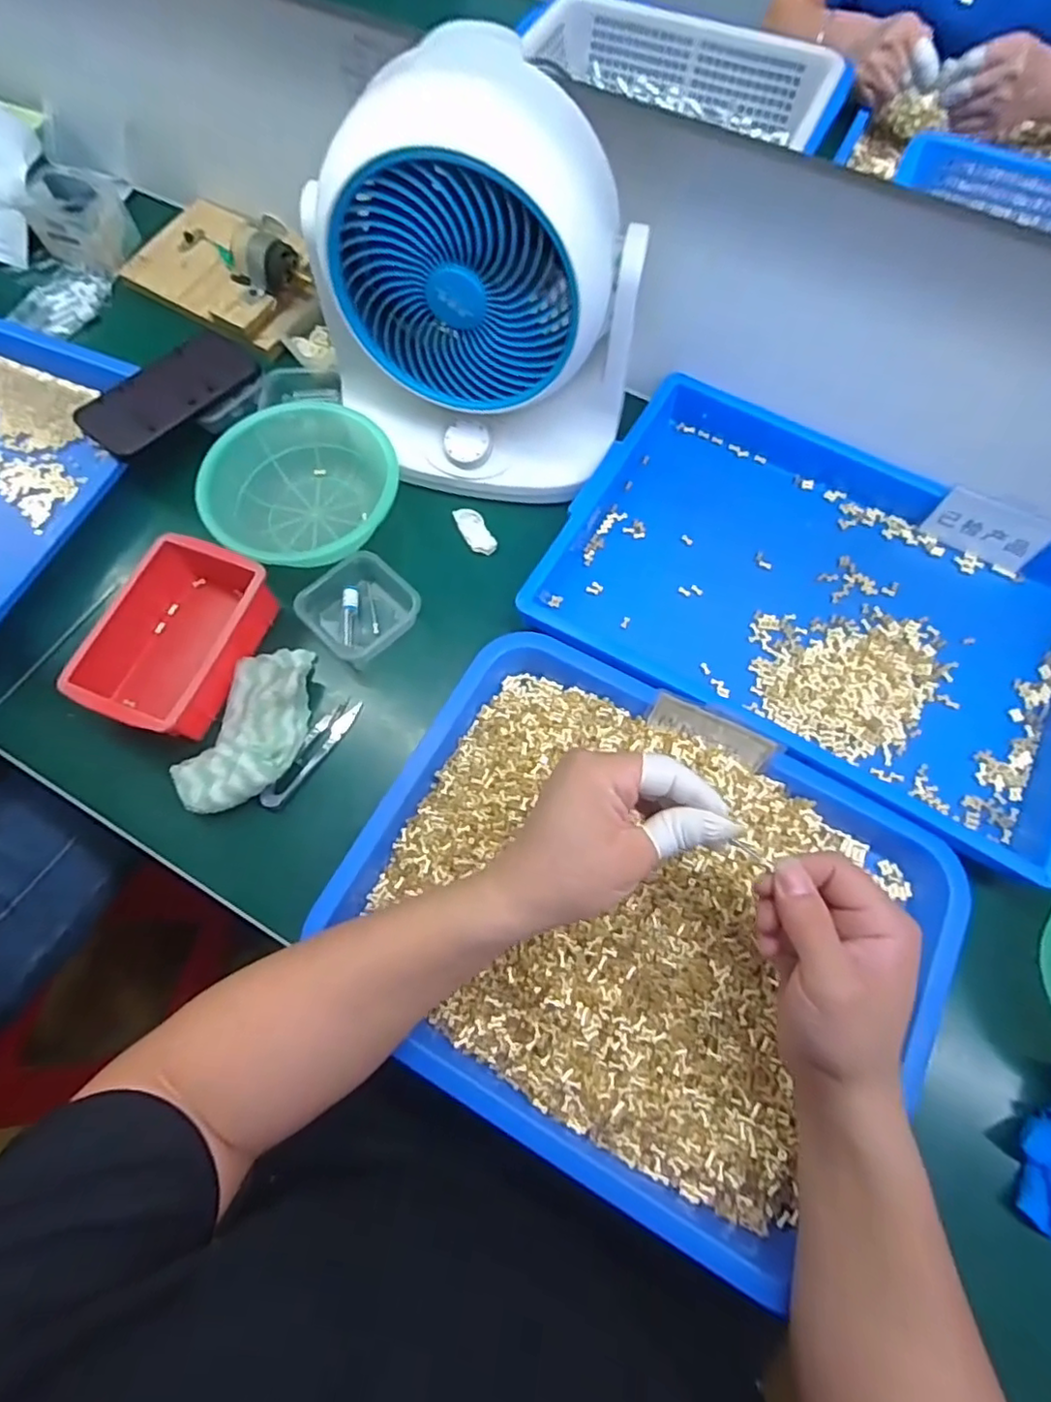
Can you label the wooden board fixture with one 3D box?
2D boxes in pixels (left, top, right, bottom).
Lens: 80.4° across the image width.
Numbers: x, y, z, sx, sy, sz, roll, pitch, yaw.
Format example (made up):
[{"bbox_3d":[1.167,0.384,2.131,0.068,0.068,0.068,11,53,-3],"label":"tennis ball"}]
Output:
[{"bbox_3d":[-0.313,-0.464,0.640,0.218,0.066,0.128,33,73,12],"label":"wooden board fixture"}]

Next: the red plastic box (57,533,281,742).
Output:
[{"bbox_3d":[-0.273,-0.047,0.502,0.101,0.071,0.156,21,71,8],"label":"red plastic box"}]

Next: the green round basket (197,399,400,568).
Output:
[{"bbox_3d":[-0.198,-0.190,0.545,0.159,0.059,0.153,0,69,0],"label":"green round basket"}]

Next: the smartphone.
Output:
[{"bbox_3d":[-0.328,-0.287,0.575,0.072,0.010,0.161,41,69,4],"label":"smartphone"}]

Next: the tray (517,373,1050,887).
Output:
[{"bbox_3d":[0.248,-0.089,0.516,0.421,0.045,0.285,31,72,11],"label":"tray"}]

